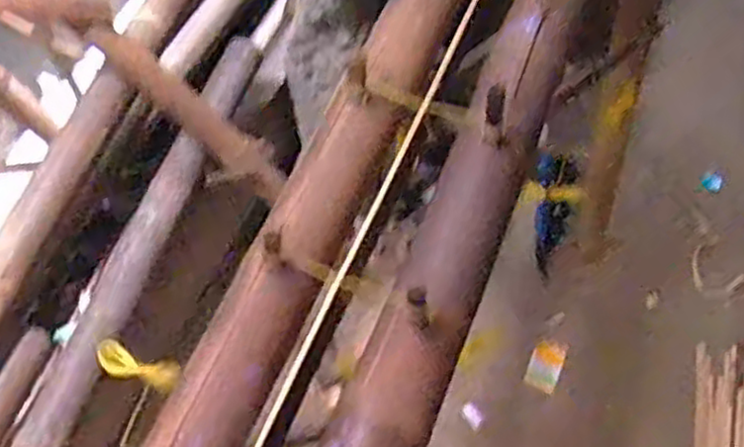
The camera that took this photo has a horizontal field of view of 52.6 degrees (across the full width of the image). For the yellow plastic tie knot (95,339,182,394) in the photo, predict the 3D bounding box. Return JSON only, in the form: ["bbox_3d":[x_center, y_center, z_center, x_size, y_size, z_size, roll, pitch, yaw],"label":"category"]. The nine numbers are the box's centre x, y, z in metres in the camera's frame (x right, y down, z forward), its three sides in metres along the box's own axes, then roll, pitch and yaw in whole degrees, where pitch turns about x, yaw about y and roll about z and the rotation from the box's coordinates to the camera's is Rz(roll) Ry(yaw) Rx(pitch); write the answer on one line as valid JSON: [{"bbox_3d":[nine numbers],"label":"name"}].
[{"bbox_3d":[-0.251,0.151,0.805,0.118,0.021,0.039,16,59,26],"label":"yellow plastic tie knot"}]

